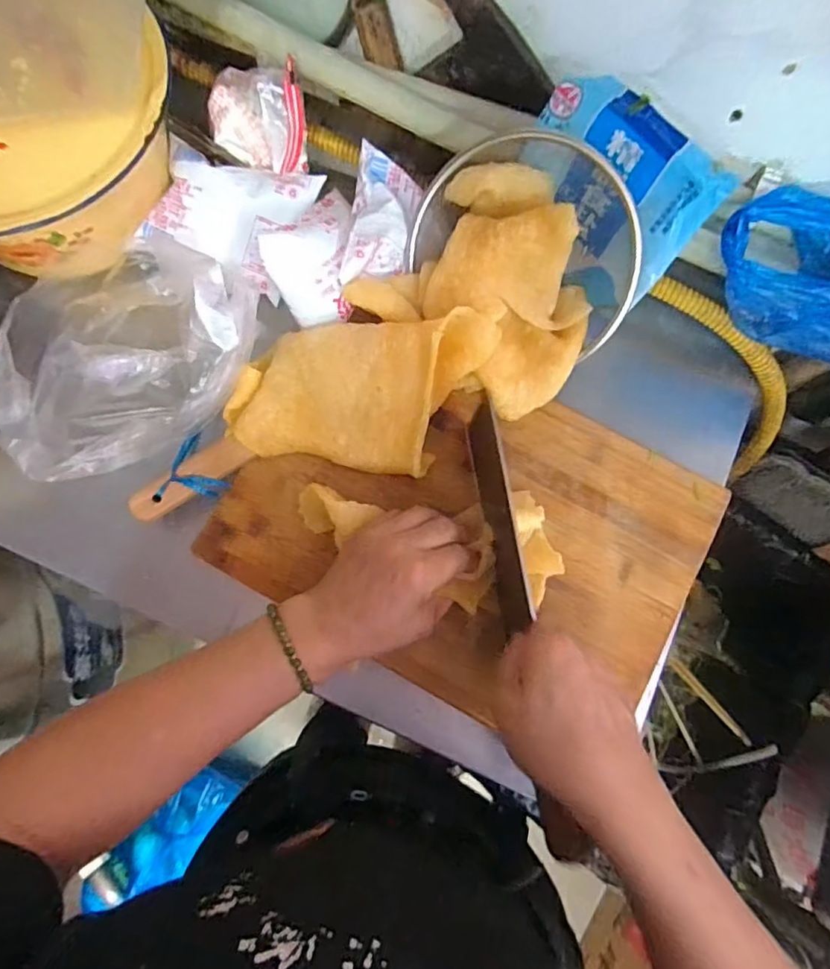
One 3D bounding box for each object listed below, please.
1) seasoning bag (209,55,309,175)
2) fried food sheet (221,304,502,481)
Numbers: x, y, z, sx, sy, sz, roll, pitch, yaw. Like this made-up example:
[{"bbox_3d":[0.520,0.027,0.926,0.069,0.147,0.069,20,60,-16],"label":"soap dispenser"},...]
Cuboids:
[{"bbox_3d":[-0.133,-0.311,0.467,0.103,0.078,0.050,37,78,7],"label":"seasoning bag"},{"bbox_3d":[-0.046,-0.075,0.434,0.191,0.029,0.122,9,95,8],"label":"fried food sheet"}]

